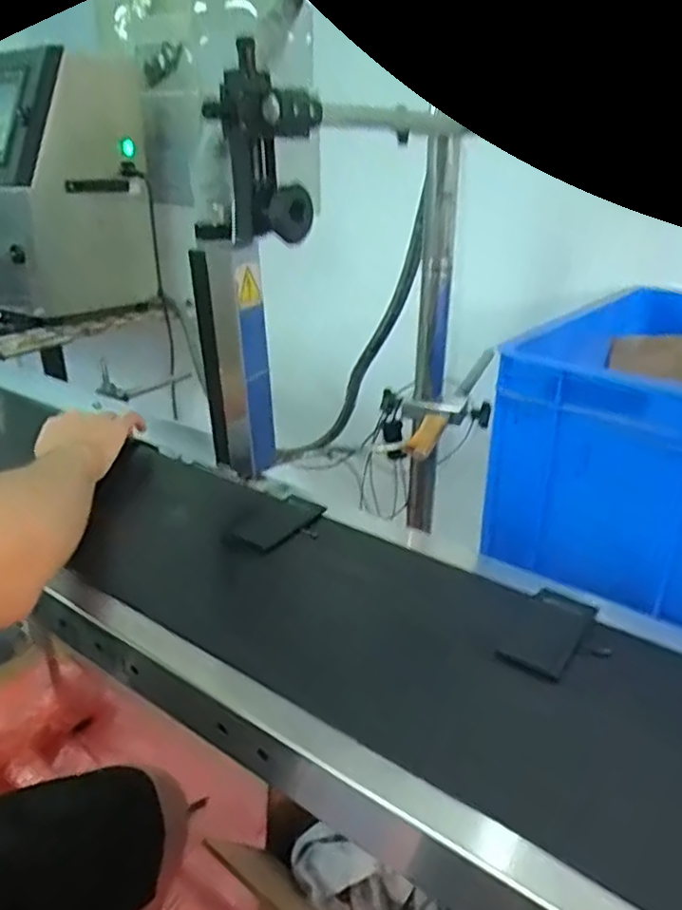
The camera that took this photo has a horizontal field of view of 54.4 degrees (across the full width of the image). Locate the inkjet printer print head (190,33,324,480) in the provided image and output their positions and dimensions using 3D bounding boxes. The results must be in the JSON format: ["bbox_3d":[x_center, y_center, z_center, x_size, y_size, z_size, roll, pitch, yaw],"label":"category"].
[{"bbox_3d":[-0.071,-0.132,0.563,0.100,0.333,0.091,-6,26,-12],"label":"inkjet printer print head"}]

